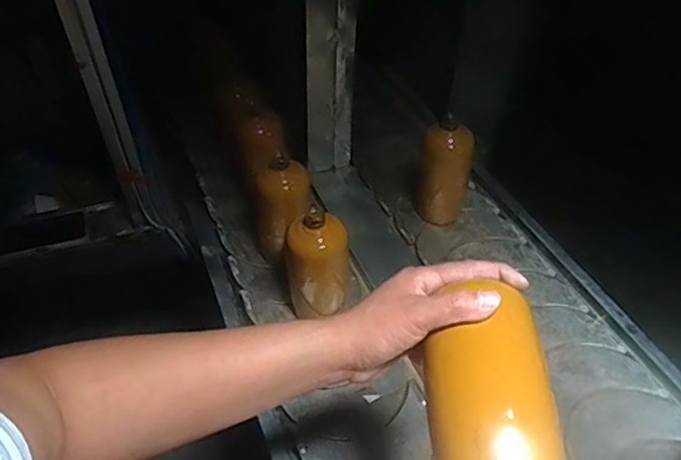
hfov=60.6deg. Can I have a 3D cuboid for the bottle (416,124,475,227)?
[{"bbox_3d":[0.170,-0.082,0.951,0.083,0.183,0.066,14,51,9],"label":"bottle"}]

